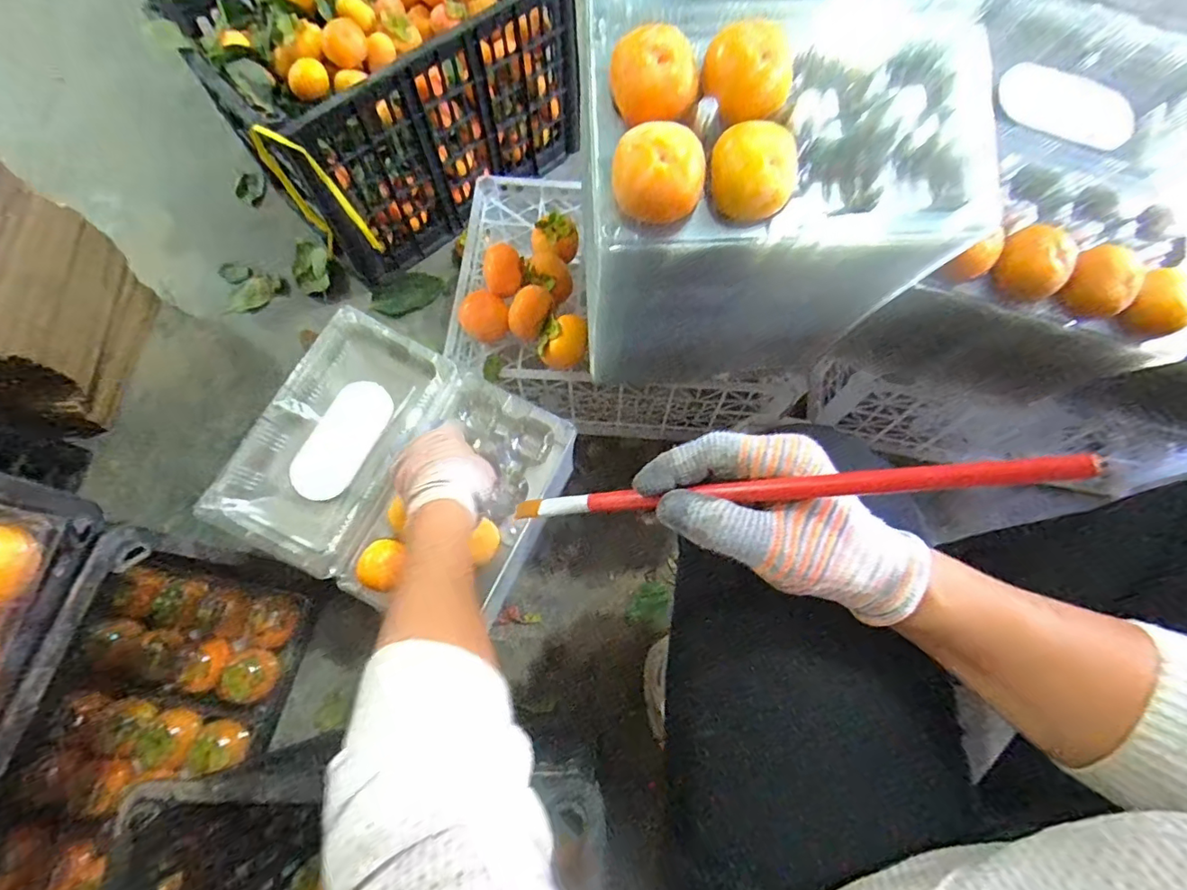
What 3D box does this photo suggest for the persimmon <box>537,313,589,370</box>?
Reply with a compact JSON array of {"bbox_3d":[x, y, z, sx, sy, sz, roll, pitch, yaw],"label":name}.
[{"bbox_3d":[-0.035,-0.123,0.629,0.058,0.046,0.059,0,69,0],"label":"persimmon"}]

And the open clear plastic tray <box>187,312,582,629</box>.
[{"bbox_3d":[-0.202,0.028,0.573,0.296,0.082,0.260,24,71,9],"label":"open clear plastic tray"}]

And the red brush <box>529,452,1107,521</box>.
[{"bbox_3d":[0.067,0.024,0.267,0.272,0.012,0.011,-9,65,32],"label":"red brush"}]

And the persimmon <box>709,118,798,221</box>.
[{"bbox_3d":[0.100,-0.170,0.334,0.053,0.036,0.053,17,70,7],"label":"persimmon"}]

